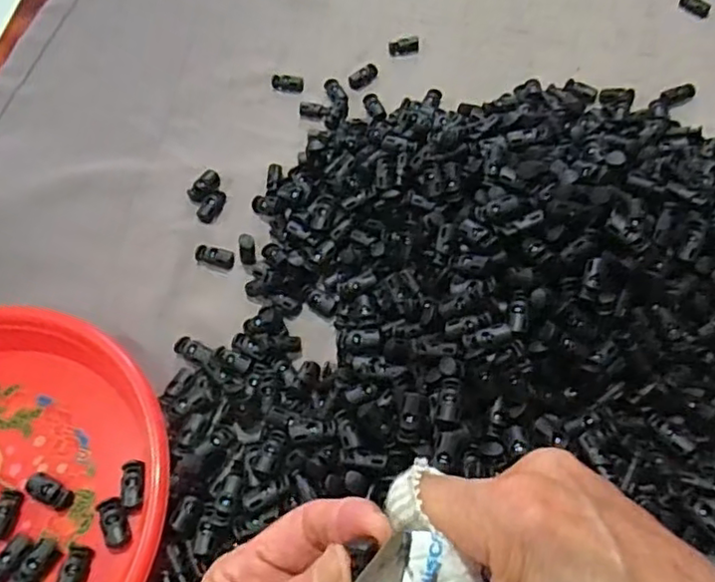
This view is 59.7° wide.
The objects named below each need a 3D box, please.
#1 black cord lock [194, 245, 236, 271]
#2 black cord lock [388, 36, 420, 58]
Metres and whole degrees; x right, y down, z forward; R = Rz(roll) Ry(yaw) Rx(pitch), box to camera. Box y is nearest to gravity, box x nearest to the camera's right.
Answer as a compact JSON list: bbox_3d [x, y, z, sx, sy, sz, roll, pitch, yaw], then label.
[{"bbox_3d":[-0.103,-0.025,0.453,0.029,0.008,0.013,13,60,12],"label":"black cord lock"},{"bbox_3d":[0.043,-0.222,0.566,0.029,0.011,0.009,-16,58,-6],"label":"black cord lock"}]

